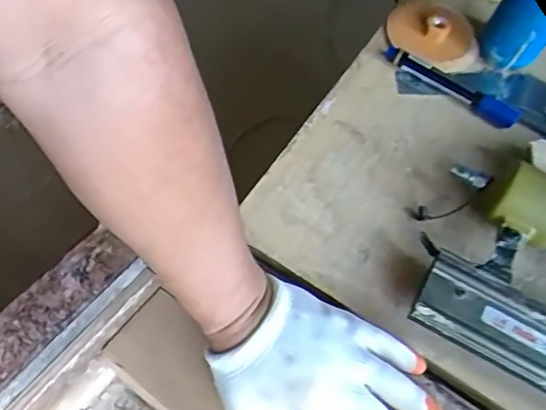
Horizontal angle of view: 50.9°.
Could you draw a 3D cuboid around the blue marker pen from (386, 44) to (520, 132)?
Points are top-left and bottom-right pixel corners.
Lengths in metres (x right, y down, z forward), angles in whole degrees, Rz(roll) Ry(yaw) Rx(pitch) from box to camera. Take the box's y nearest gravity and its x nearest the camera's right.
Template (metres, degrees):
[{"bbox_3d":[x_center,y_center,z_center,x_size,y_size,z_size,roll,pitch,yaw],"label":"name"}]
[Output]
[{"bbox_3d":[0.171,-0.115,0.553,0.139,0.017,0.026,30,59,1],"label":"blue marker pen"}]

